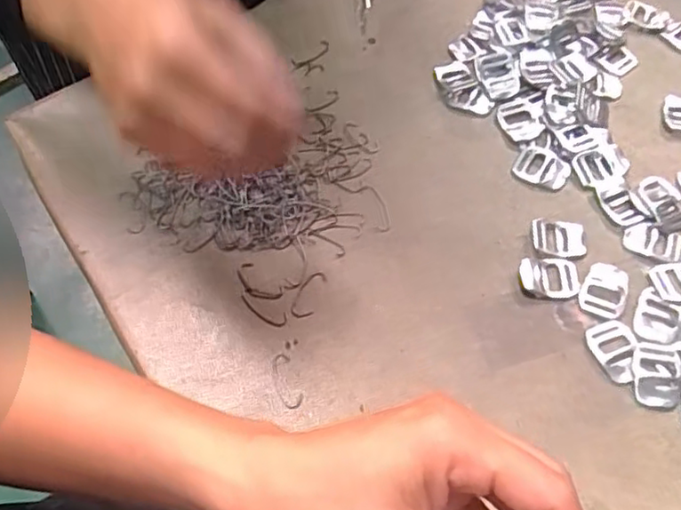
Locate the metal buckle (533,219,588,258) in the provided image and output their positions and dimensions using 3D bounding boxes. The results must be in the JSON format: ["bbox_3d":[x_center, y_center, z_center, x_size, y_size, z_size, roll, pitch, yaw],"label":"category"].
[{"bbox_3d":[0.149,-0.011,0.424,0.035,0.007,0.027,3,59,3],"label":"metal buckle"}]

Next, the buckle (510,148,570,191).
[{"bbox_3d":[0.148,-0.064,0.455,0.039,0.006,0.027,26,63,16],"label":"buckle"}]

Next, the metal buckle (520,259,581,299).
[{"bbox_3d":[0.138,0.015,0.409,0.038,0.004,0.028,-2,59,0],"label":"metal buckle"}]

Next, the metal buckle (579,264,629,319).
[{"bbox_3d":[0.172,0.022,0.404,0.027,0.004,0.038,21,62,13],"label":"metal buckle"}]

